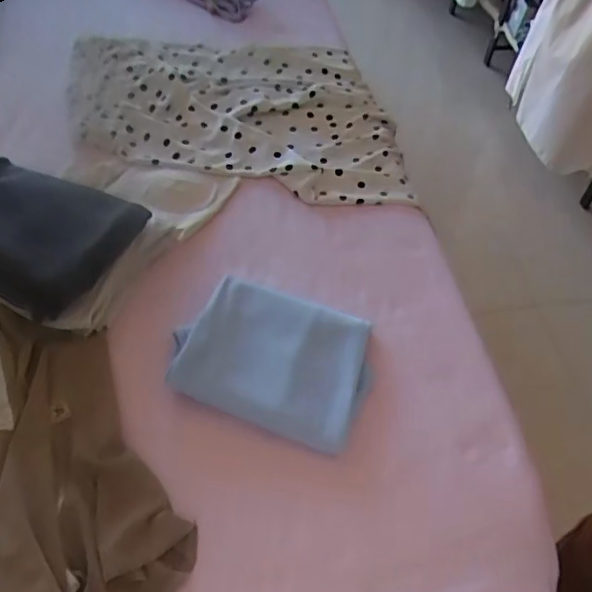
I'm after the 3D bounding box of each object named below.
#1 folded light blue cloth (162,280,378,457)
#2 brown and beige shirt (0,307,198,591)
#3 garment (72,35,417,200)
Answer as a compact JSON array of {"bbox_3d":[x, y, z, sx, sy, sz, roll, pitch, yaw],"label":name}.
[{"bbox_3d":[-0.024,0.061,0.645,0.205,0.037,0.170,17,52,8],"label":"folded light blue cloth"},{"bbox_3d":[-0.236,0.170,0.543,0.242,0.045,0.366,-10,53,-13],"label":"brown and beige shirt"},{"bbox_3d":[-0.095,-0.294,0.921,0.515,0.049,0.397,-1,51,-6],"label":"garment"}]

